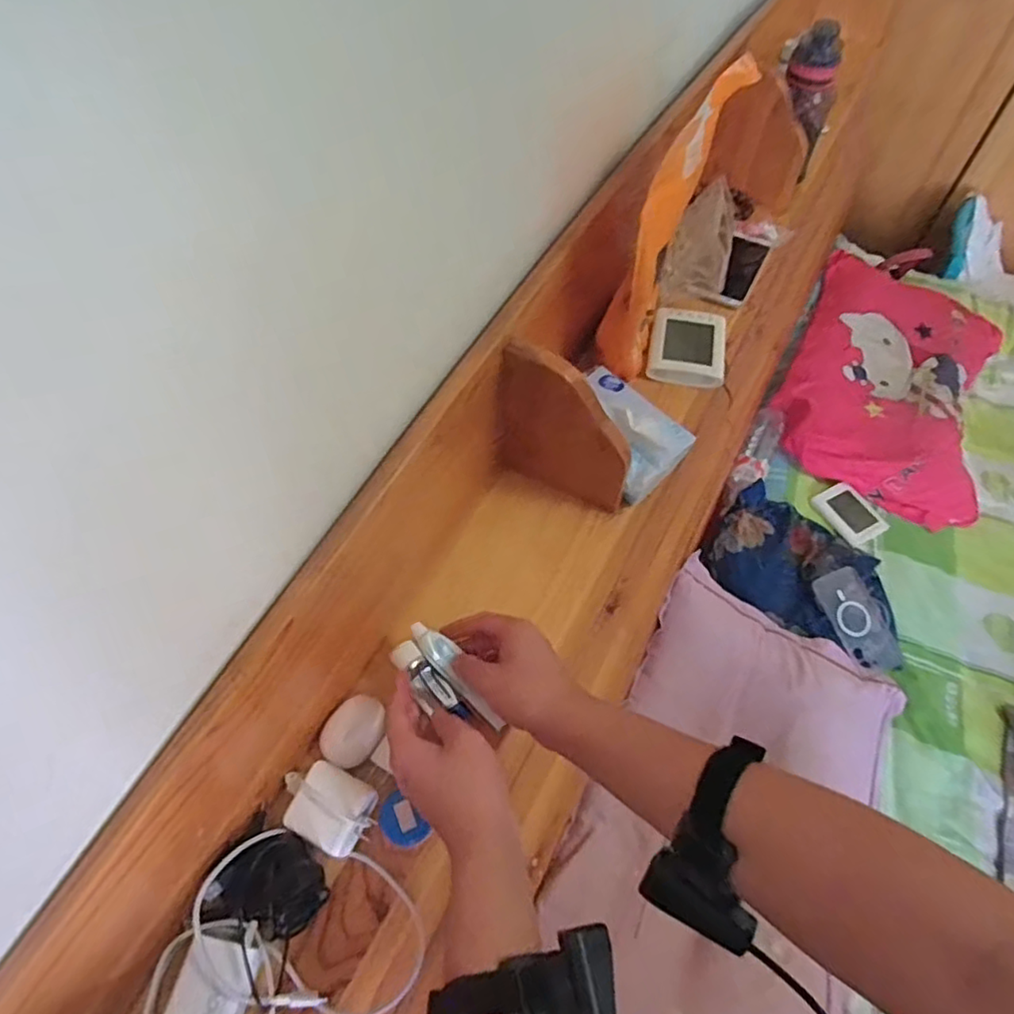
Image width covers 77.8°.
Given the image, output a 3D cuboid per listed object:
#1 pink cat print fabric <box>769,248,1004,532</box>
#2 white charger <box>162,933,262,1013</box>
[{"bbox_3d":[0.802,-0.281,1.278,0.404,0.128,0.637,25,61,15],"label":"pink cat print fabric"},{"bbox_3d":[-0.206,0.339,0.442,0.052,0.030,0.057,13,58,8],"label":"white charger"}]

